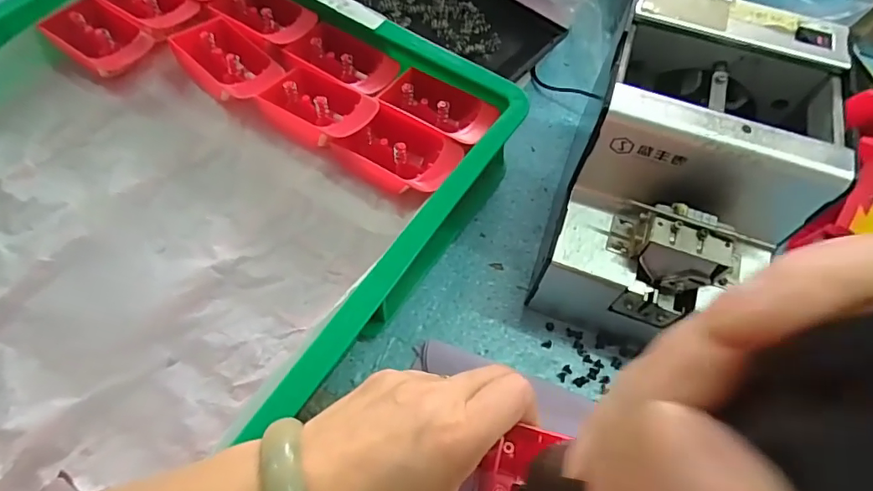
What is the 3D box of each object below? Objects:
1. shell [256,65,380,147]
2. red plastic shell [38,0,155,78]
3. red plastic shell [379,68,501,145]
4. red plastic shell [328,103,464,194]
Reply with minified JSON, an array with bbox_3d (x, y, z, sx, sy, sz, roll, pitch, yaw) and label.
[{"bbox_3d":[-0.082,-0.093,0.360,0.078,0.035,0.046,33,66,14],"label":"shell"},{"bbox_3d":[-0.254,-0.151,0.387,0.071,0.037,0.047,32,65,14],"label":"red plastic shell"},{"bbox_3d":[0.005,-0.099,0.359,0.078,0.021,0.051,31,65,14],"label":"red plastic shell"},{"bbox_3d":[-0.025,-0.060,0.344,0.085,0.037,0.046,34,66,15],"label":"red plastic shell"}]

